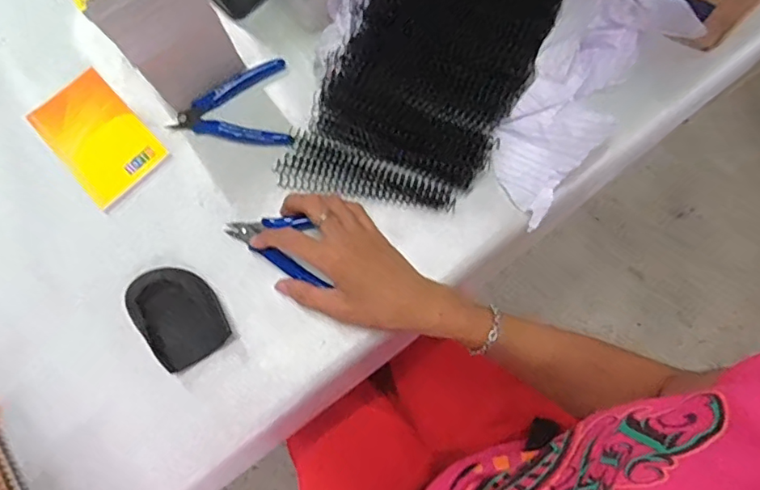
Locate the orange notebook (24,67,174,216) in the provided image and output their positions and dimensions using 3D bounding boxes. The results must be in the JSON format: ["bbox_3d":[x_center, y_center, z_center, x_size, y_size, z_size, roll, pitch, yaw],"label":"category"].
[{"bbox_3d":[-0.276,-0.106,0.518,0.083,0.006,0.132,-42,78,-9],"label":"orange notebook"}]

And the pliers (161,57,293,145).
[{"bbox_3d":[-0.146,-0.132,0.516,0.112,0.010,0.090,-7,76,0],"label":"pliers"}]

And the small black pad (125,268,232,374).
[{"bbox_3d":[-0.176,0.060,0.457,0.063,0.025,0.085,-38,78,-8],"label":"small black pad"}]

